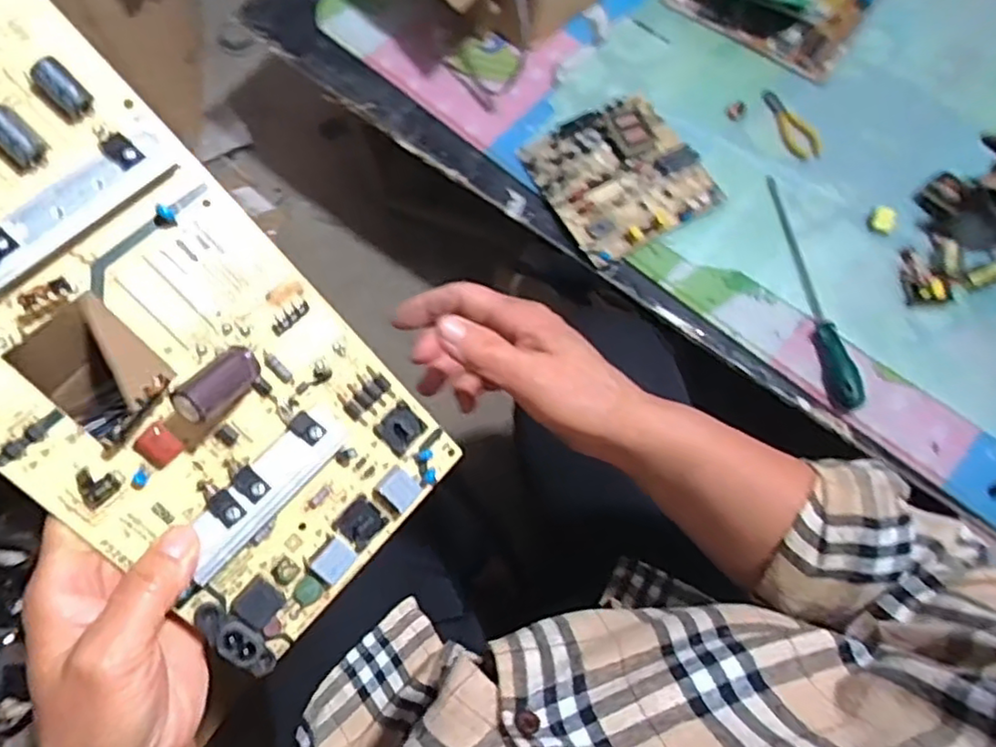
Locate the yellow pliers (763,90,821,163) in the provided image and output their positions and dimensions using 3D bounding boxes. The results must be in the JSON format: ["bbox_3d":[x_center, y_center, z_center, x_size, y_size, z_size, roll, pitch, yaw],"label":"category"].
[{"bbox_3d":[0.360,-0.306,0.807,0.045,0.013,0.103,-25,73,-10],"label":"yellow pliers"}]

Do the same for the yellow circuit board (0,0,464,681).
[{"bbox_3d":[-0.159,-0.023,0.274,0.142,0.032,0.309,-46,108,-15],"label":"yellow circuit board"}]

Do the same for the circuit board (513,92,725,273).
[{"bbox_3d":[0.146,-0.235,0.763,0.182,0.024,0.178,-27,73,-11],"label":"circuit board"}]

